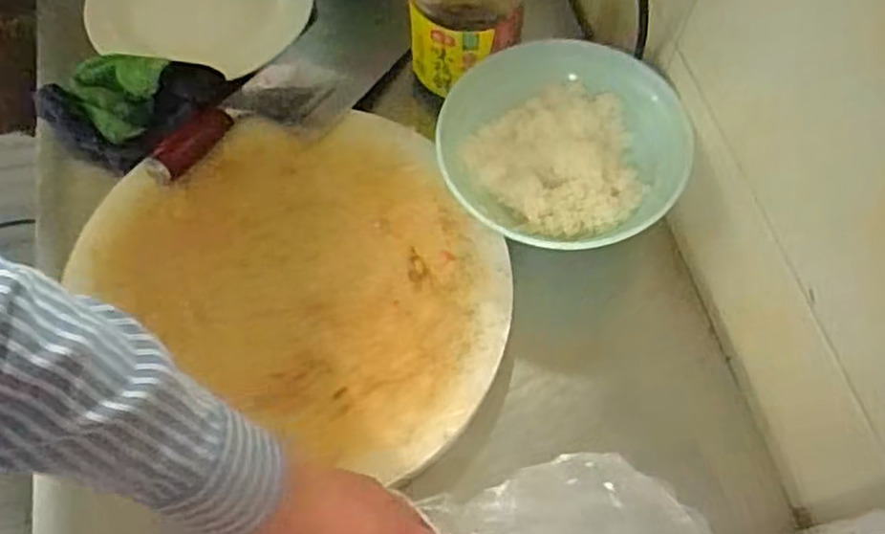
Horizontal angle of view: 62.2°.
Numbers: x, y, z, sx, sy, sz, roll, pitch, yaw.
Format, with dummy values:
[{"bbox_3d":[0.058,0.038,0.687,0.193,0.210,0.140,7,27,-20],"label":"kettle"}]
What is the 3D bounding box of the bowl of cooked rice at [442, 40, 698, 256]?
[{"bbox_3d":[0.112,-0.113,0.683,0.208,0.066,0.218,0,64,-1],"label":"bowl of cooked rice"}]

